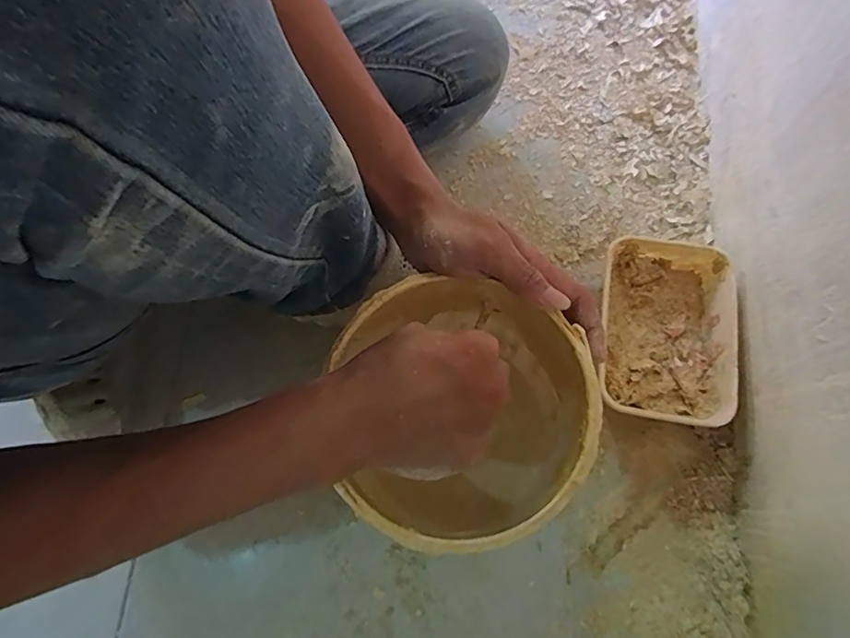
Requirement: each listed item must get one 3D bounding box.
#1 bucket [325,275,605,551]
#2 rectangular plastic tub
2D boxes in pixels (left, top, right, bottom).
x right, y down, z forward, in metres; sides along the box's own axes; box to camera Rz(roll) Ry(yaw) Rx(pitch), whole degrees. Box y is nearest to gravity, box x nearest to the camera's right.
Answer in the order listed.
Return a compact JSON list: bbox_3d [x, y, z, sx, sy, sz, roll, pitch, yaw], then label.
[{"bbox_3d":[0.033,0.081,0.417,0.170,0.176,0.174,-1,71,2],"label":"bucket"},{"bbox_3d":[0.224,0.014,0.501,0.118,0.055,0.171,6,72,5],"label":"rectangular plastic tub"}]

